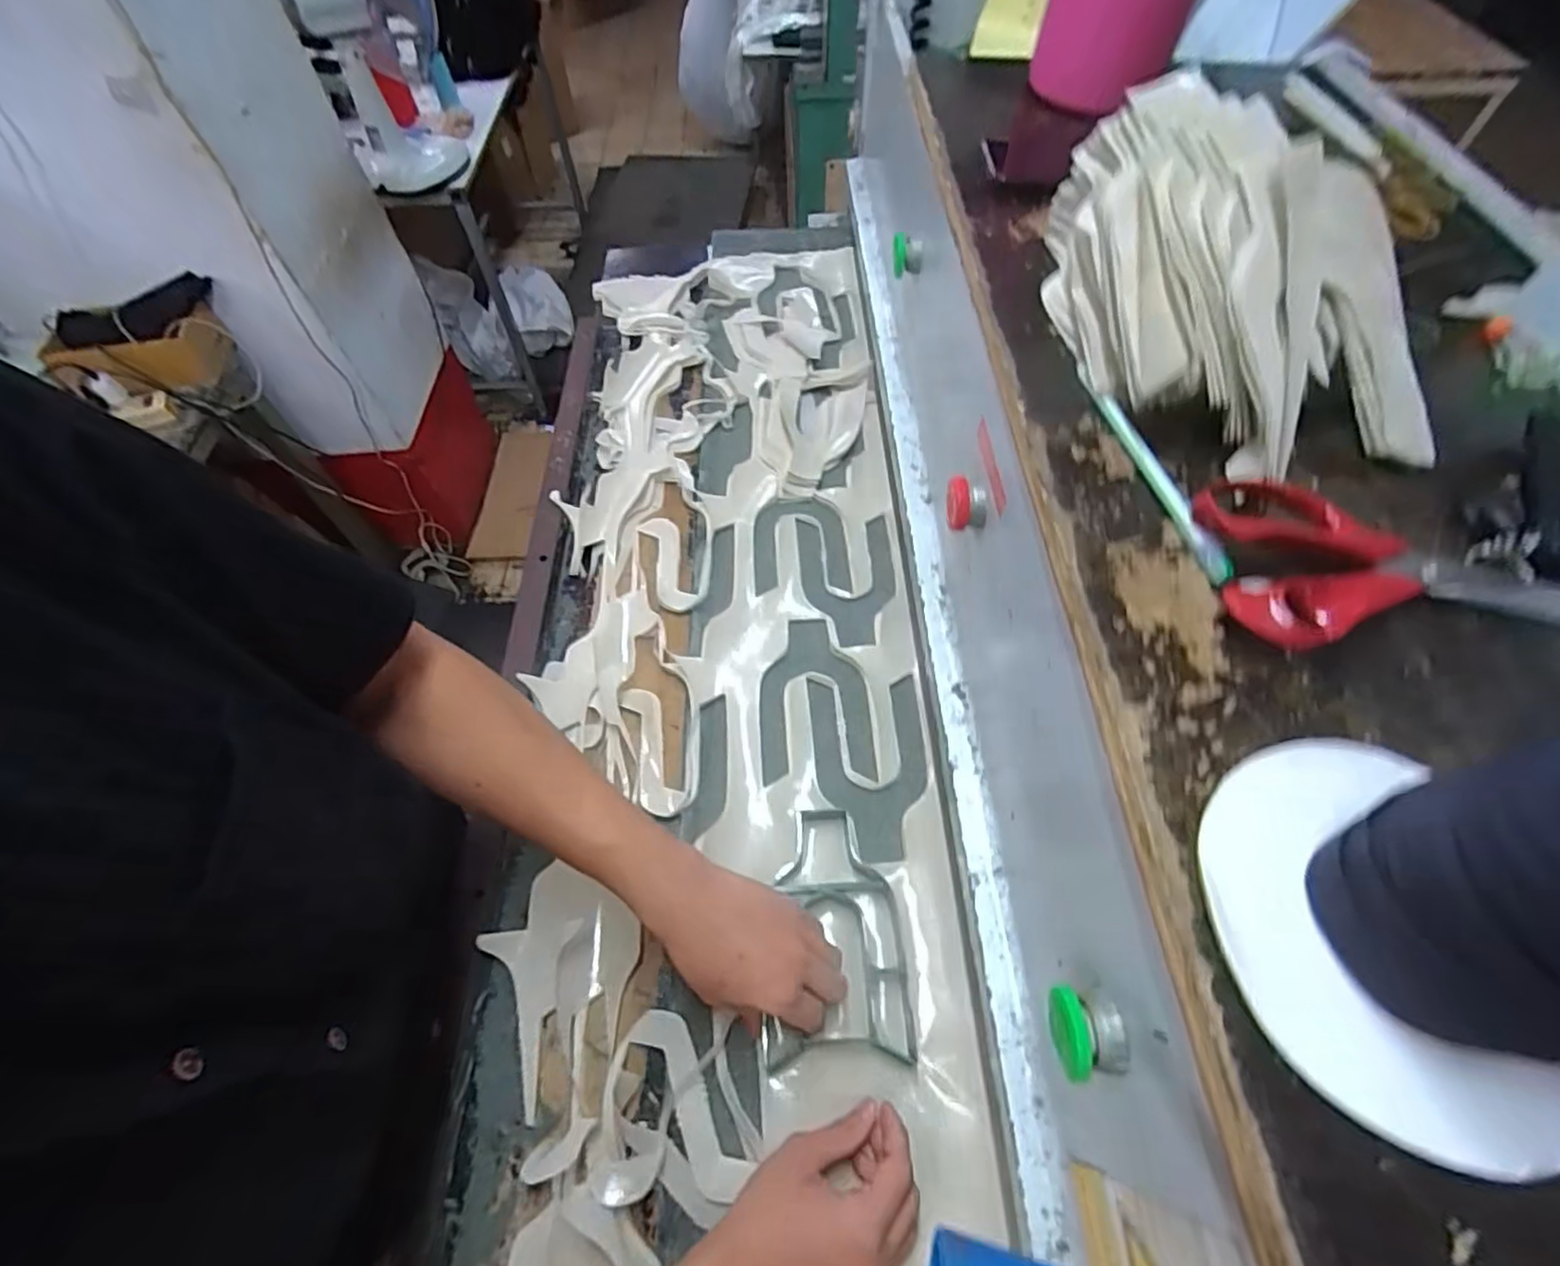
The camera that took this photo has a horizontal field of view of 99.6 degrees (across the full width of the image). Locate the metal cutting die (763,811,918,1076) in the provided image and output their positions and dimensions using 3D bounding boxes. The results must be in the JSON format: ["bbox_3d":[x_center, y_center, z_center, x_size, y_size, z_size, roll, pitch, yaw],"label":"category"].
[{"bbox_3d":[0.043,0.229,0.510,0.106,0.029,0.180,-2,57,2],"label":"metal cutting die"}]

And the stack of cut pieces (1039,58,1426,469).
[{"bbox_3d":[0.258,-0.204,0.370,0.165,0.098,0.241,0,58,-3],"label":"stack of cut pieces"}]

